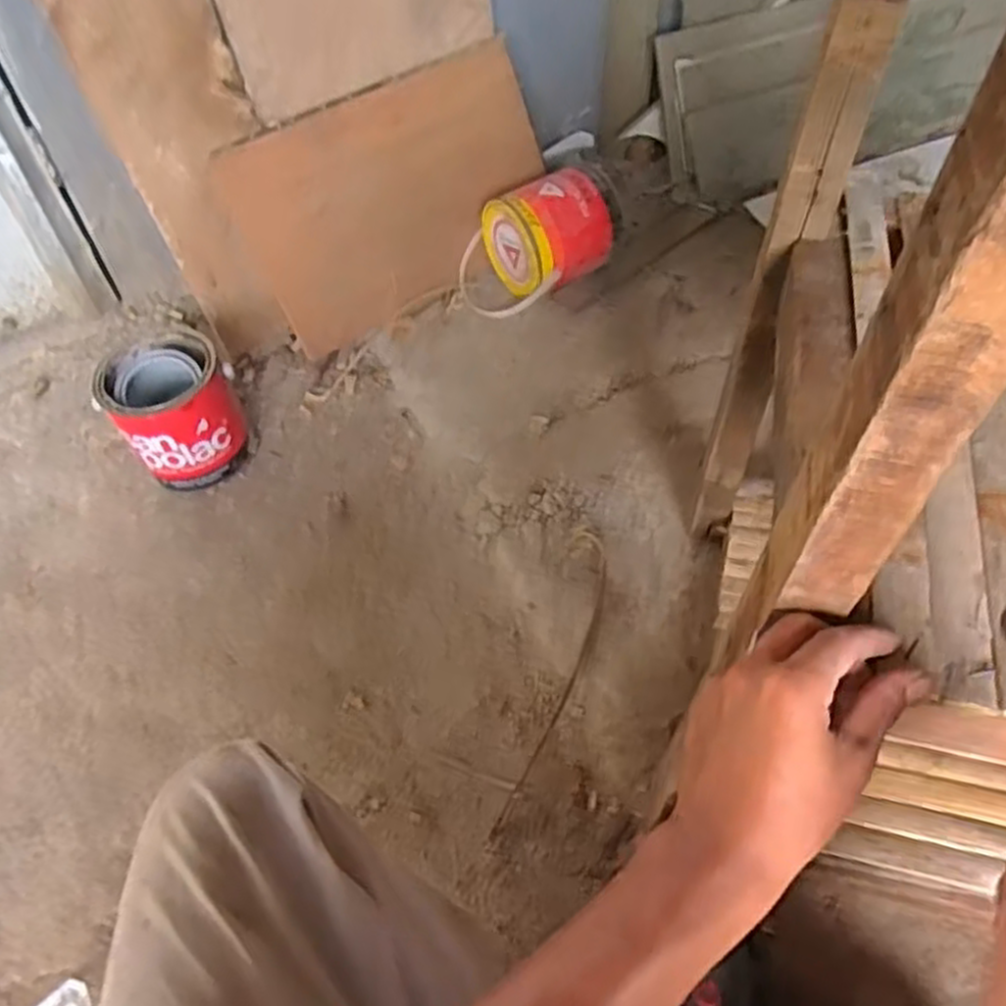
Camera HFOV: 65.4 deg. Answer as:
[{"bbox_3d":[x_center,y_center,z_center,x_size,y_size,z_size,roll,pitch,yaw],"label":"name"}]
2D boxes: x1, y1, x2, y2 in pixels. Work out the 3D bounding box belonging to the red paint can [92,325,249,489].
[{"bbox_3d":[-0.429,-0.125,1.030,0.144,0.152,0.152,-2,54,3],"label":"red paint can"}]

